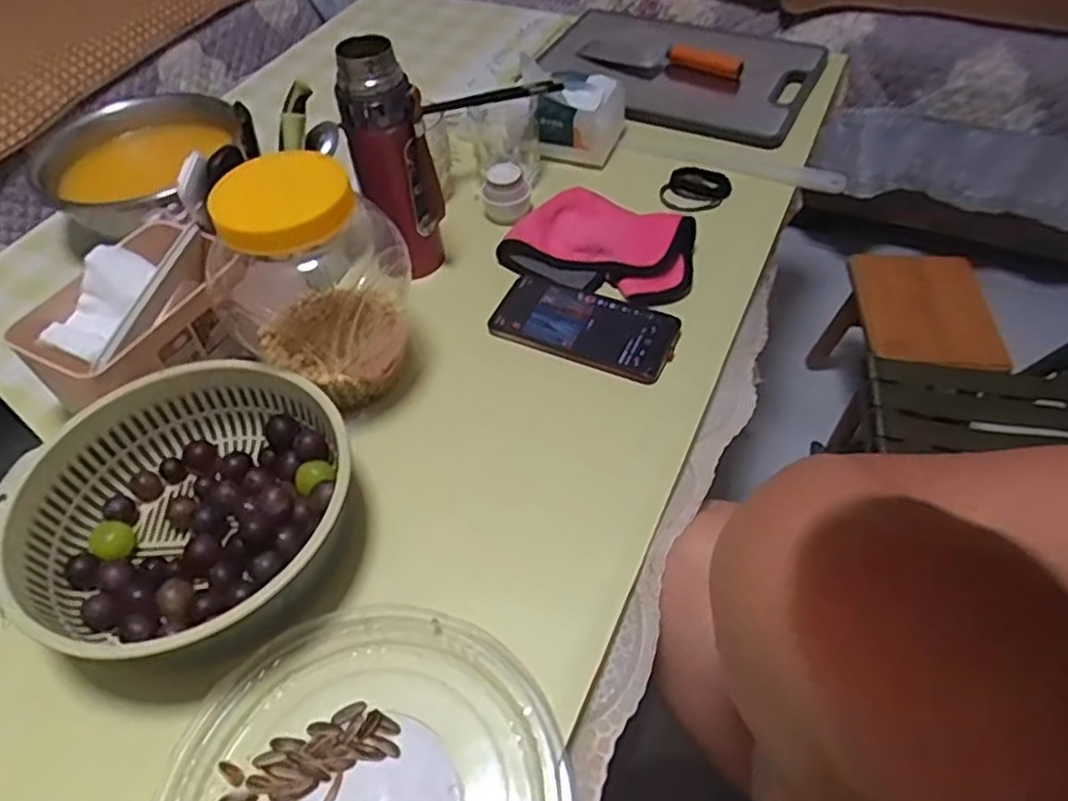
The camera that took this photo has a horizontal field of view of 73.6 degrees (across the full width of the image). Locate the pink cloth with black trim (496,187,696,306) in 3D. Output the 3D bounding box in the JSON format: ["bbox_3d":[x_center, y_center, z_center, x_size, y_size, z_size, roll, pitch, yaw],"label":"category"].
[{"bbox_3d":[0.068,-0.154,0.704,0.182,0.037,0.115,23,55,22],"label":"pink cloth with black trim"}]

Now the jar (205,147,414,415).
[{"bbox_3d":[-0.172,-0.093,0.554,0.145,0.189,0.122,1,50,5],"label":"jar"}]

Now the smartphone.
[{"bbox_3d":[0.047,-0.069,0.647,0.161,0.015,0.078,20,54,20],"label":"smartphone"}]

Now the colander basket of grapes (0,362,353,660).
[{"bbox_3d":[-0.243,0.070,0.512,0.217,0.080,0.180,-20,51,-13],"label":"colander basket of grapes"}]

